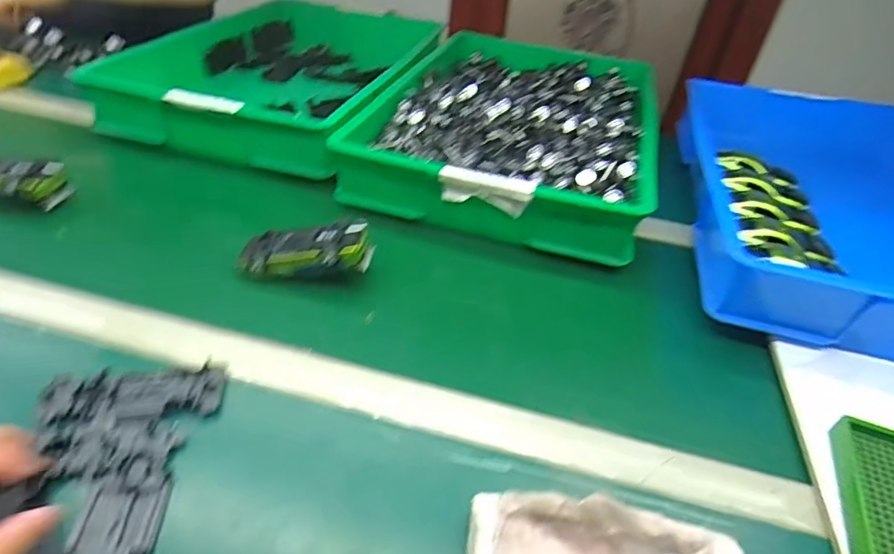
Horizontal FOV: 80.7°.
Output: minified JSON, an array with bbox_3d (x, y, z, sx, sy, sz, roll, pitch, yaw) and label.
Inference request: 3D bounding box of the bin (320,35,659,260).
[{"bbox_3d":[0.113,-0.243,0.791,0.371,0.093,0.548,15,40,10],"label":"bin"}]

